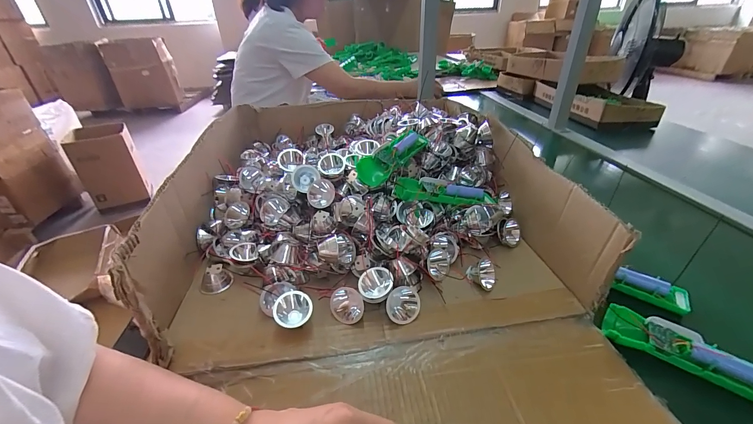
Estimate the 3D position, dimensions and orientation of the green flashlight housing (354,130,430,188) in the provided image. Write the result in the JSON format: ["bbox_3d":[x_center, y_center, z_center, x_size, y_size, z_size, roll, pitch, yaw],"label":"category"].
[{"bbox_3d":[0.033,-0.093,0.533,0.045,0.043,0.155,20,39,32],"label":"green flashlight housing"}]

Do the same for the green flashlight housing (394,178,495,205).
[{"bbox_3d":[0.115,-0.030,0.516,0.176,0.028,0.049,5,34,-12],"label":"green flashlight housing"}]

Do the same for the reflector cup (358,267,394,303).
[{"bbox_3d":[0.000,0.098,0.413,0.042,0.038,0.039,-2,32,1],"label":"reflector cup"}]

